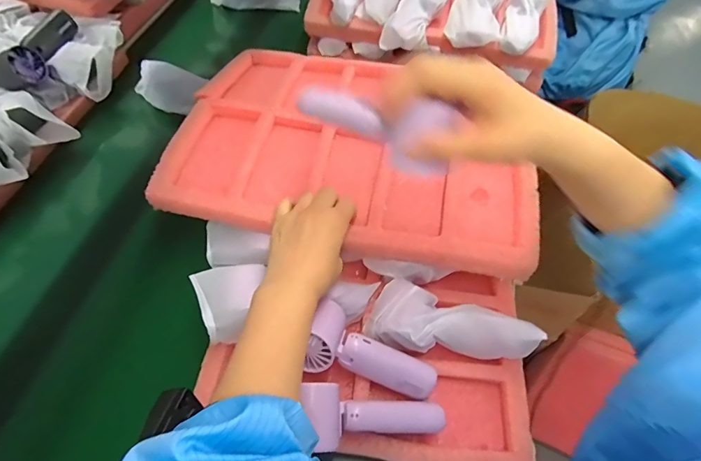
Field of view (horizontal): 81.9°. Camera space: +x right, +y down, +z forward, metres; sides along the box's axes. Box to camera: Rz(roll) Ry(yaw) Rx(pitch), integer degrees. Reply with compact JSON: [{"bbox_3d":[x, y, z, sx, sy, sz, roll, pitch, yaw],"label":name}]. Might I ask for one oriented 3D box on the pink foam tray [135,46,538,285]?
[{"bbox_3d":[0.008,-0.125,0.528,0.433,0.044,0.333,10,56,3],"label":"pink foam tray"}]

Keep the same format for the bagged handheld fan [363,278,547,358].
[{"bbox_3d":[0.102,0.098,0.421,0.169,0.067,0.064,7,54,22],"label":"bagged handheld fan"}]

